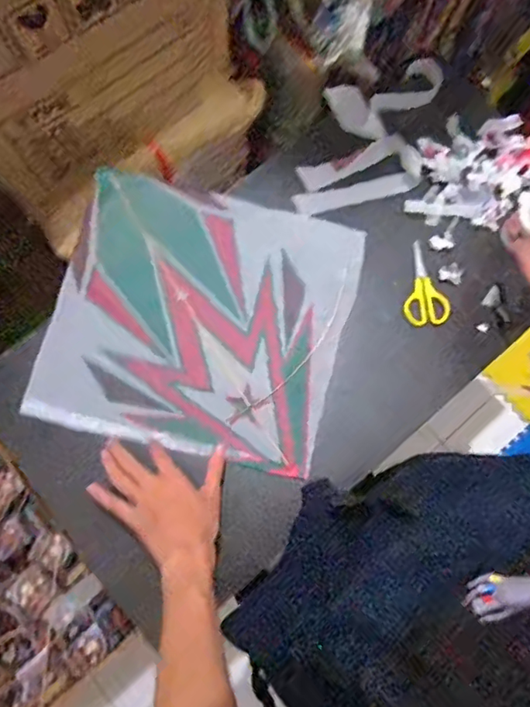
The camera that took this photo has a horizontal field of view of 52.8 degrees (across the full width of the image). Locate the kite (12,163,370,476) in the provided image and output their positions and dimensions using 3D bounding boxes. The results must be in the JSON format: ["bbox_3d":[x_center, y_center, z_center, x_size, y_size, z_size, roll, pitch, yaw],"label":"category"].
[{"bbox_3d":[-0.080,-0.043,0.669,0.350,0.034,0.325,12,76,1],"label":"kite"}]

